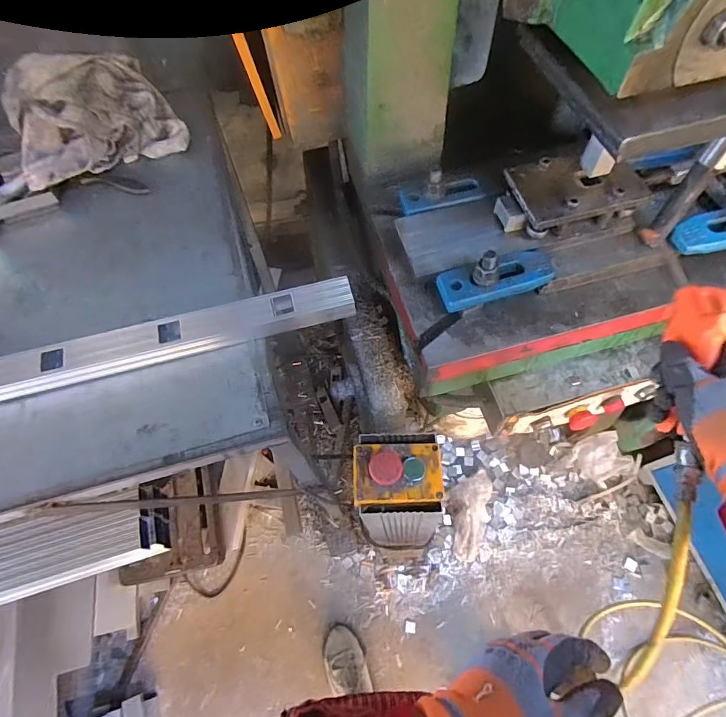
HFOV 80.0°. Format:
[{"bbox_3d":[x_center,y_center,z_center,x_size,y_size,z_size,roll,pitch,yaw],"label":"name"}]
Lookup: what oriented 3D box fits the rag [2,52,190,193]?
[{"bbox_3d":[-0.395,-0.348,0.629,0.229,0.126,0.118,-26,64,-10],"label":"rag"}]

